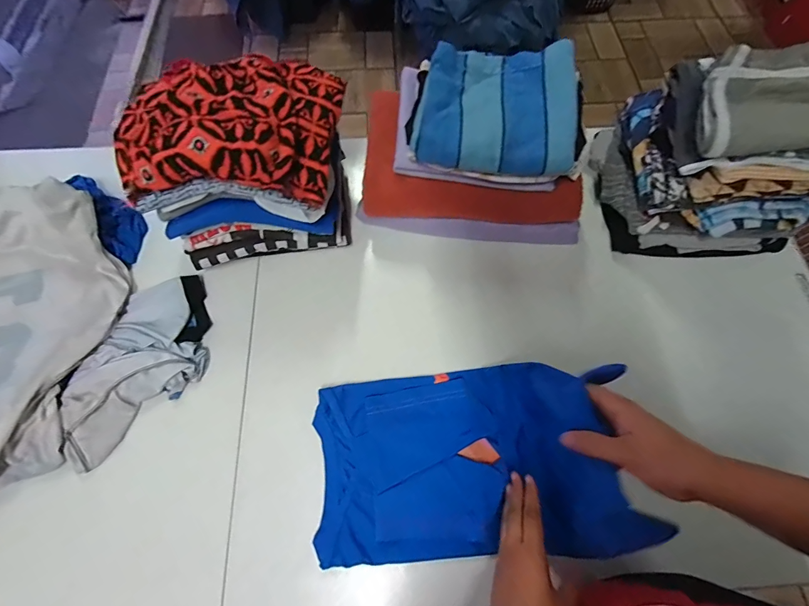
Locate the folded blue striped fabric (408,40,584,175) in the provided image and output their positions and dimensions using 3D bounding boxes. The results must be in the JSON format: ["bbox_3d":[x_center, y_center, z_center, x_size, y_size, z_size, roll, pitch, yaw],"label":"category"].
[{"bbox_3d":[0.123,-0.263,0.480,0.206,0.026,0.167,4,81,2],"label":"folded blue striped fabric"}]

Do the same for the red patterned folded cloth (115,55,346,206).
[{"bbox_3d":[-0.230,-0.235,0.459,0.271,0.075,0.217,3,69,1],"label":"red patterned folded cloth"}]

